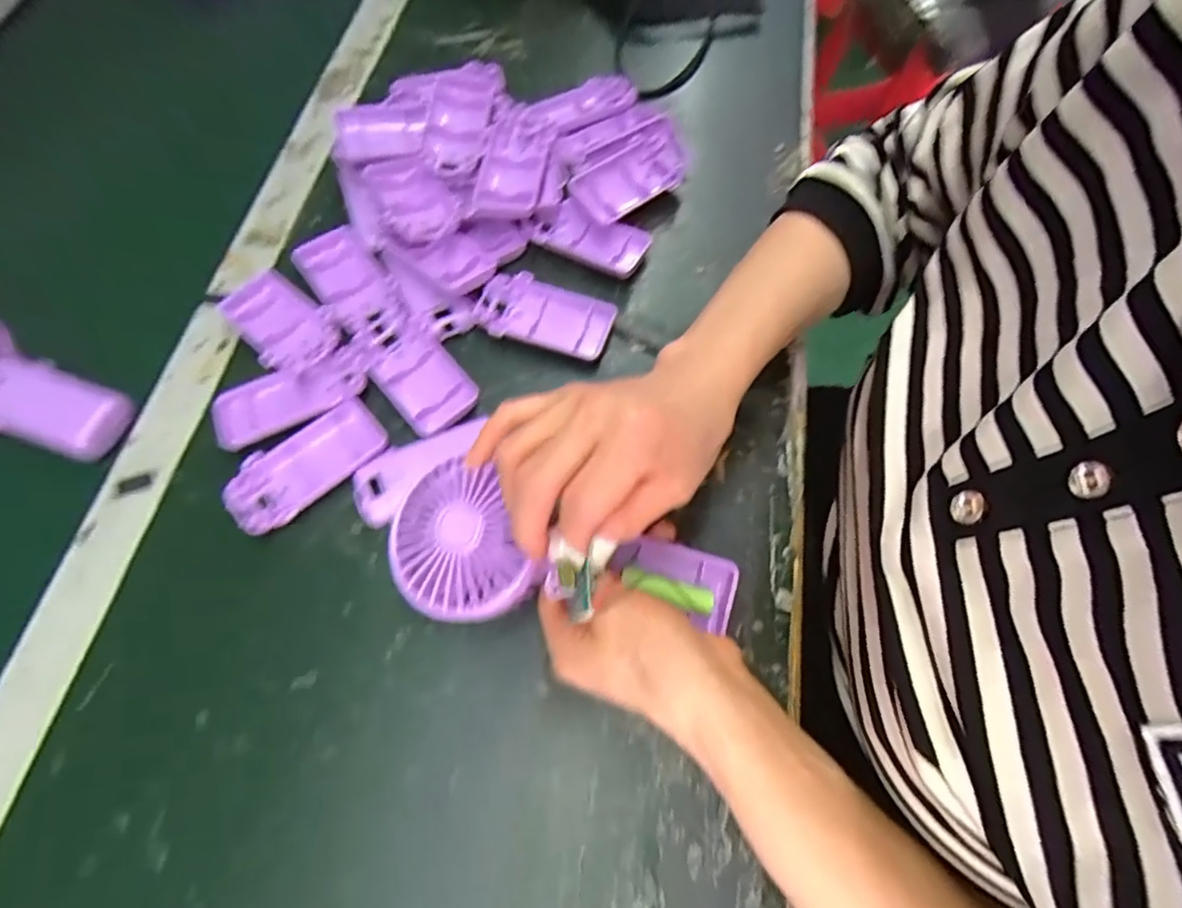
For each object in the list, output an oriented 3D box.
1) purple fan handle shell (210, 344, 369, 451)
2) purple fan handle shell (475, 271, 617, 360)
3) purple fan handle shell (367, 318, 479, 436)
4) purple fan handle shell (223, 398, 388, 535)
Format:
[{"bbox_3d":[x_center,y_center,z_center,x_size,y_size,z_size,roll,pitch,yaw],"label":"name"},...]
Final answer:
[{"bbox_3d":[-0.198,-0.037,0.378,0.102,0.016,0.044,-23,70,-9],"label":"purple fan handle shell"},{"bbox_3d":[-0.032,-0.097,0.400,0.093,0.013,0.049,16,69,6],"label":"purple fan handle shell"},{"bbox_3d":[-0.118,-0.056,0.385,0.051,0.013,0.095,-37,72,-14],"label":"purple fan handle shell"},{"bbox_3d":[-0.178,0.006,0.357,0.098,0.011,0.049,-40,73,-15],"label":"purple fan handle shell"}]

